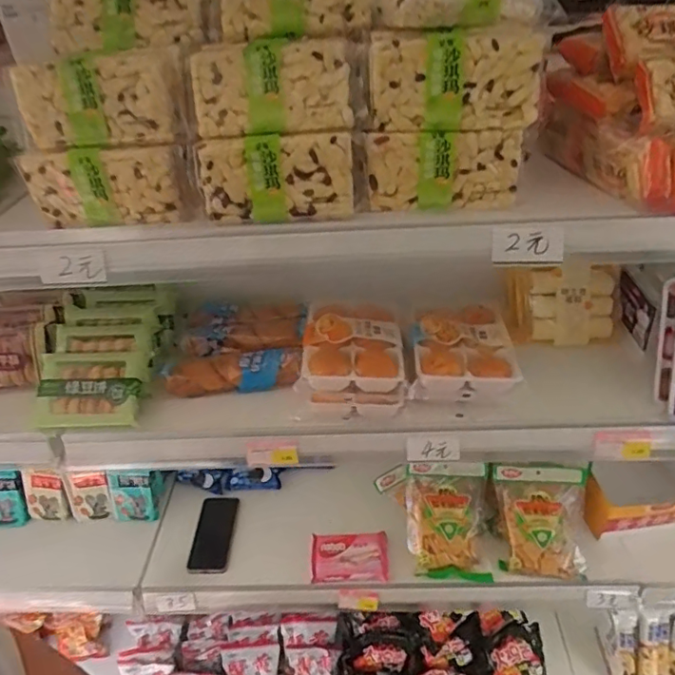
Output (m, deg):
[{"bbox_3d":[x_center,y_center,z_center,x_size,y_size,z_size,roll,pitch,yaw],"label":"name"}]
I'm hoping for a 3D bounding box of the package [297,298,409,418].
[{"bbox_3d":[0.023,0.019,0.777,0.137,0.058,0.177,-1,37,5],"label":"package"}]

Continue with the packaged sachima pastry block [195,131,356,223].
[{"bbox_3d":[-0.062,-0.161,0.553,0.154,0.077,0.033,-1,37,4],"label":"packaged sachima pastry block"}]

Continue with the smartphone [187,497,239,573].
[{"bbox_3d":[-0.240,0.381,1.059,0.080,0.012,0.155,-2,37,3],"label":"smartphone"}]

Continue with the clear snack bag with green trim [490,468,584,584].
[{"bbox_3d":[0.361,0.328,0.978,0.145,0.058,0.183,1,74,6],"label":"clear snack bag with green trim"}]

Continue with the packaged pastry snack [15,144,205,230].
[{"bbox_3d":[-0.236,-0.157,0.571,0.176,0.072,0.042,-2,37,4],"label":"packaged pastry snack"}]

